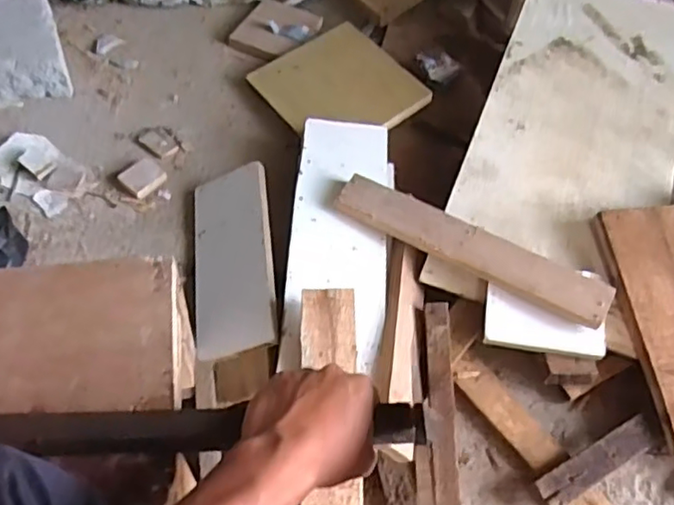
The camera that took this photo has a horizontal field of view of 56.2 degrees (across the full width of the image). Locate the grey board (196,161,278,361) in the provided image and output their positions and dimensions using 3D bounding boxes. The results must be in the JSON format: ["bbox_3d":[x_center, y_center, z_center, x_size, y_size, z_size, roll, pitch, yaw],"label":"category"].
[{"bbox_3d":[-0.129,0.006,0.778,0.102,0.011,0.252,-18,58,16],"label":"grey board"}]

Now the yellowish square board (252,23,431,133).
[{"bbox_3d":[0.000,-0.254,0.967,0.188,0.014,0.225,-36,63,-9],"label":"yellowish square board"}]

